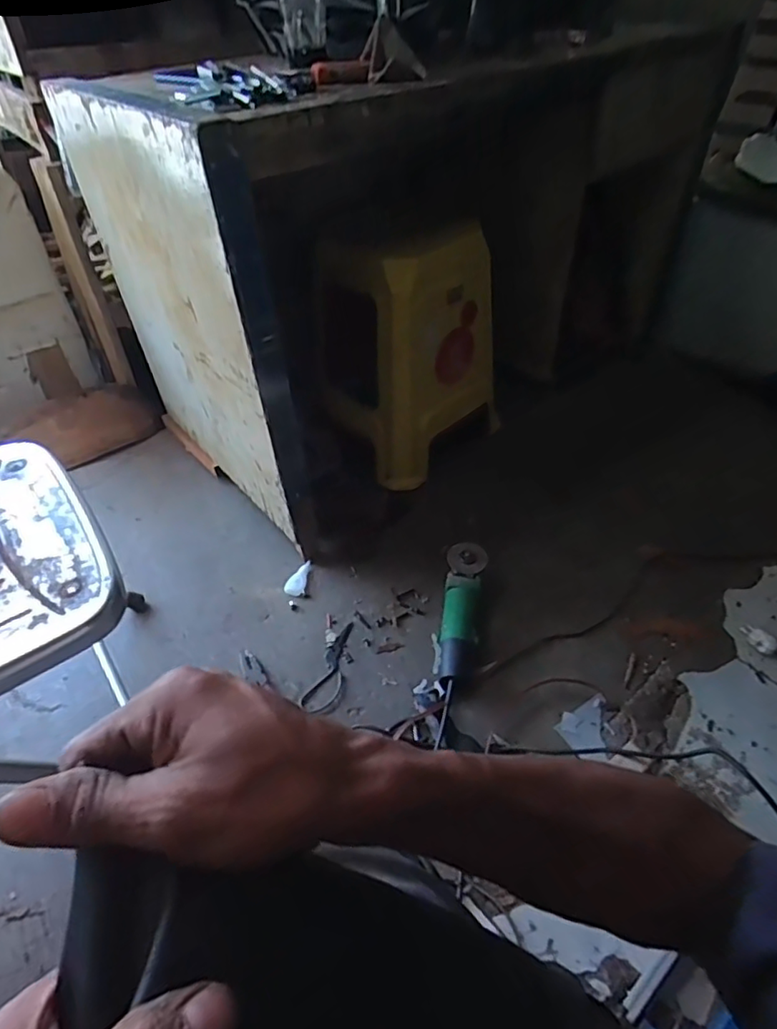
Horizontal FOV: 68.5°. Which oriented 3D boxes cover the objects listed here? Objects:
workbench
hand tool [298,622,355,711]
[{"bbox_3d":[0.057,-0.510,1.201,1.069,0.752,0.546,-26,51,-24],"label":"workbench"},{"bbox_3d":[-0.089,0.264,0.988,0.055,0.020,0.174,18,48,16],"label":"hand tool"}]

